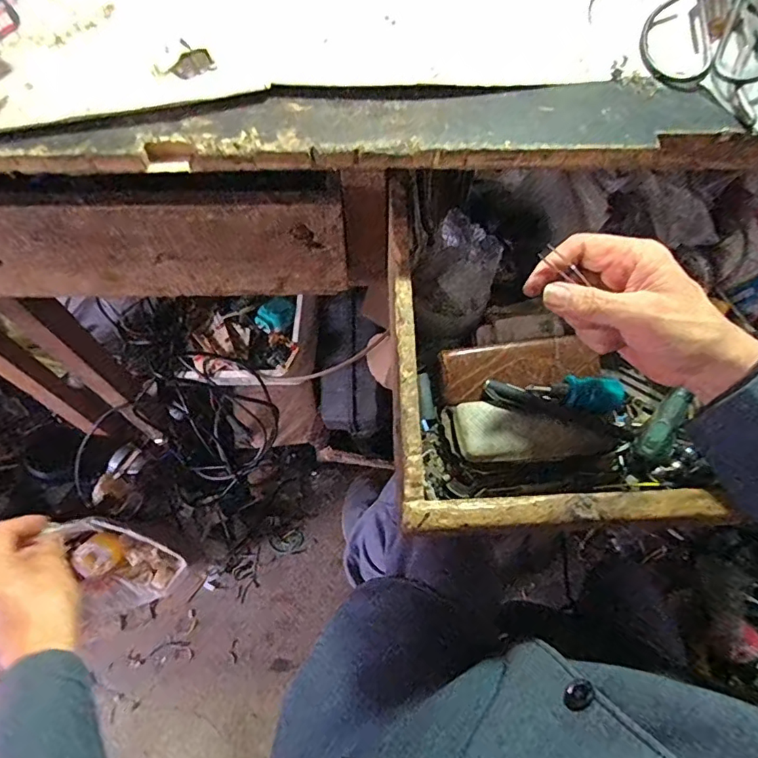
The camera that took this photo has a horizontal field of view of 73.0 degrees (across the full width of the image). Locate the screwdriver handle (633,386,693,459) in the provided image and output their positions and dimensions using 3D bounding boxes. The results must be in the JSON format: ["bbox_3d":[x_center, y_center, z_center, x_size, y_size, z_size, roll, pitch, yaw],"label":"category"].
[{"bbox_3d":[0.258,0.043,0.462,0.021,0.026,0.071,37,69,13],"label":"screwdriver handle"}]

